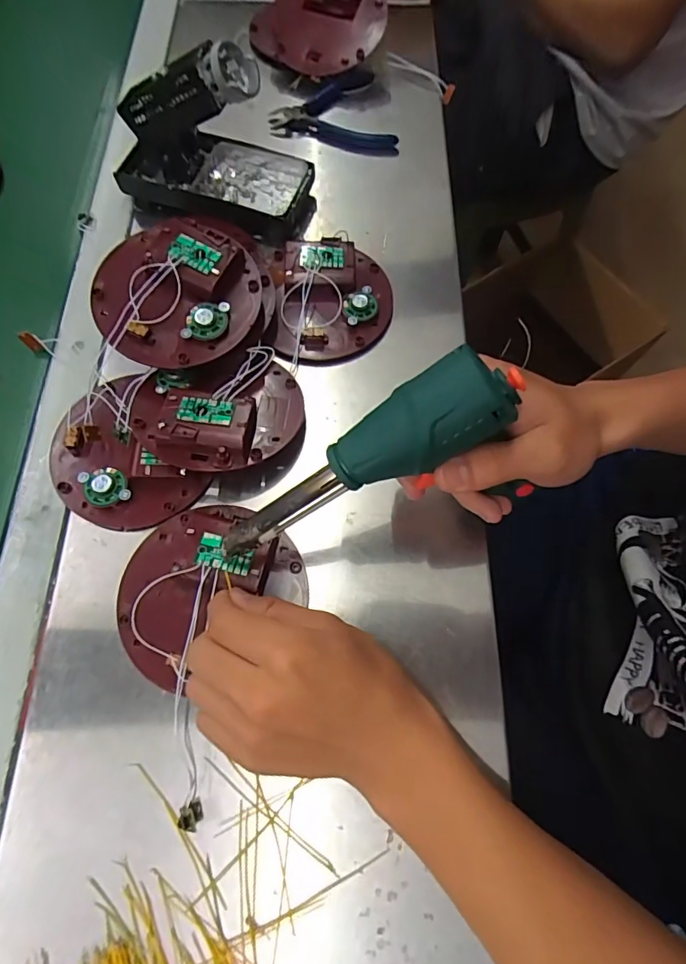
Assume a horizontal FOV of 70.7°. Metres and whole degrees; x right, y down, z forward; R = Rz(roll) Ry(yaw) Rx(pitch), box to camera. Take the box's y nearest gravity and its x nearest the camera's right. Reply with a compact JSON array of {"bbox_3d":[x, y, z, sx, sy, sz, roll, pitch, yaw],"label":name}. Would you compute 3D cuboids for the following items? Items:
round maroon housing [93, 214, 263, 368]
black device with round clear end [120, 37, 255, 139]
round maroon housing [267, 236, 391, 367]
[{"bbox_3d":[-0.124,-0.142,0.354,0.117,0.027,0.114,0,70,-1],"label":"round maroon housing"},{"bbox_3d":[-0.128,-0.303,0.381,0.126,0.040,0.032,3,67,30],"label":"black device with round clear end"},{"bbox_3d":[-0.010,-0.152,0.400,0.098,0.032,0.109,1,70,-1],"label":"round maroon housing"}]

